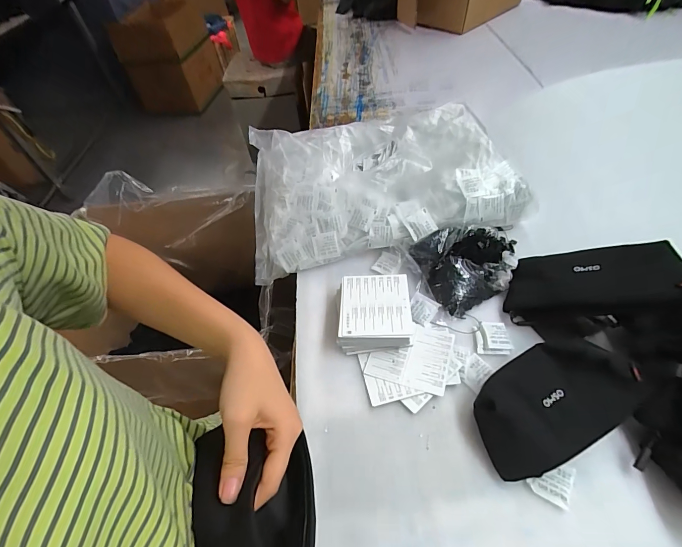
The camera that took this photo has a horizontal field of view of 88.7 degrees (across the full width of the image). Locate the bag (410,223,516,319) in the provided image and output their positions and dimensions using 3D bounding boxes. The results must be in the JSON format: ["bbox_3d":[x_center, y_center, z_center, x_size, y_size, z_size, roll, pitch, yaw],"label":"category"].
[{"bbox_3d":[0.190,-0.018,0.509,0.143,0.052,0.119,-19,51,-10],"label":"bag"}]

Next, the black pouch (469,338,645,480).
[{"bbox_3d":[0.233,0.139,0.384,0.187,0.051,0.102,-26,53,-15],"label":"black pouch"}]

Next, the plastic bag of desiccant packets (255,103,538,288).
[{"bbox_3d":[0.058,-0.176,0.651,0.447,0.099,0.353,-9,50,-2],"label":"plastic bag of desiccant packets"}]

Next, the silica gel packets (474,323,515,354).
[{"bbox_3d":[0.199,0.084,0.456,0.044,0.007,0.046,-3,50,4],"label":"silica gel packets"}]

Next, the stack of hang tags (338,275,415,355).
[{"bbox_3d":[0.046,0.053,0.479,0.099,0.041,0.105,-4,50,3],"label":"stack of hang tags"}]

